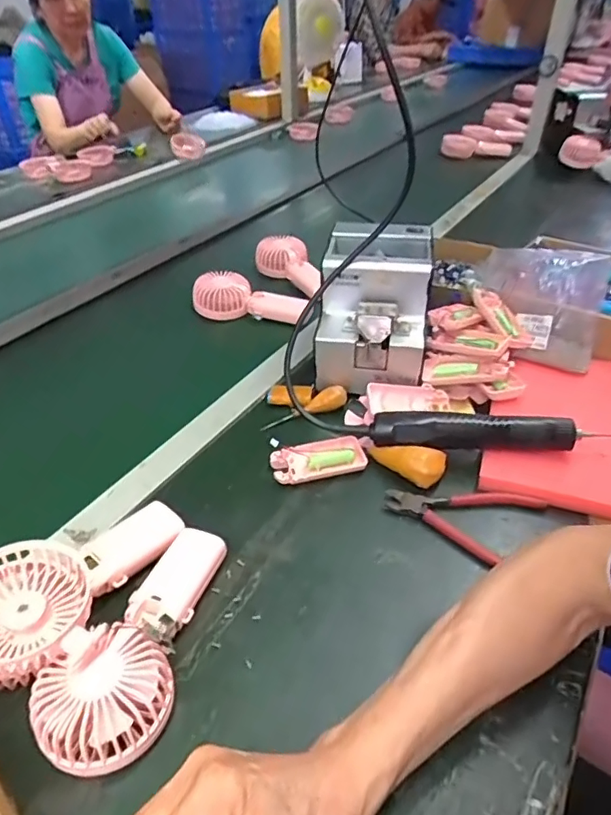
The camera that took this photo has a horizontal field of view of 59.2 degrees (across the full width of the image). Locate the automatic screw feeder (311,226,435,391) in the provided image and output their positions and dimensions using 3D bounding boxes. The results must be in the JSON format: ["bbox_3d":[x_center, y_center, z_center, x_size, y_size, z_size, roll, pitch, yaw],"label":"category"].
[{"bbox_3d":[0.083,-0.120,0.656,0.125,0.142,0.155,4,40,8],"label":"automatic screw feeder"}]

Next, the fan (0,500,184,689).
[{"bbox_3d":[-0.175,0.125,0.417,0.087,0.047,0.183,24,31,24],"label":"fan"}]

